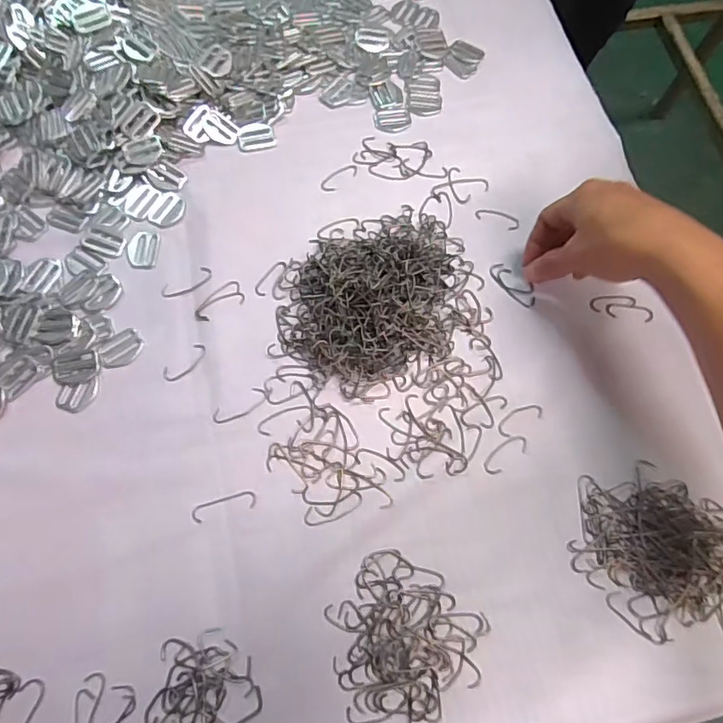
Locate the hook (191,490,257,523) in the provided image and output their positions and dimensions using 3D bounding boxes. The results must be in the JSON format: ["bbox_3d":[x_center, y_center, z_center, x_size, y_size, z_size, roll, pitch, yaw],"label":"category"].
[{"bbox_3d":[-0.092,0.097,0.345,0.042,0.004,0.012,-14,71,-8],"label":"hook"}]

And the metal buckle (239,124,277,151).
[{"bbox_3d":[-0.092,-0.197,0.452,0.032,0.004,0.026,-13,71,-7],"label":"metal buckle"}]

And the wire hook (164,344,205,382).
[{"bbox_3d":[-0.129,0.001,0.378,0.036,0.004,0.014,-41,77,-15],"label":"wire hook"}]

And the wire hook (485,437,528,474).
[{"bbox_3d":[0.102,0.064,0.361,0.037,0.004,0.015,-33,75,-13],"label":"wire hook"}]

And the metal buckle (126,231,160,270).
[{"bbox_3d":[-0.174,-0.089,0.410,0.023,0.004,0.033,3,70,-2],"label":"metal buckle"}]

